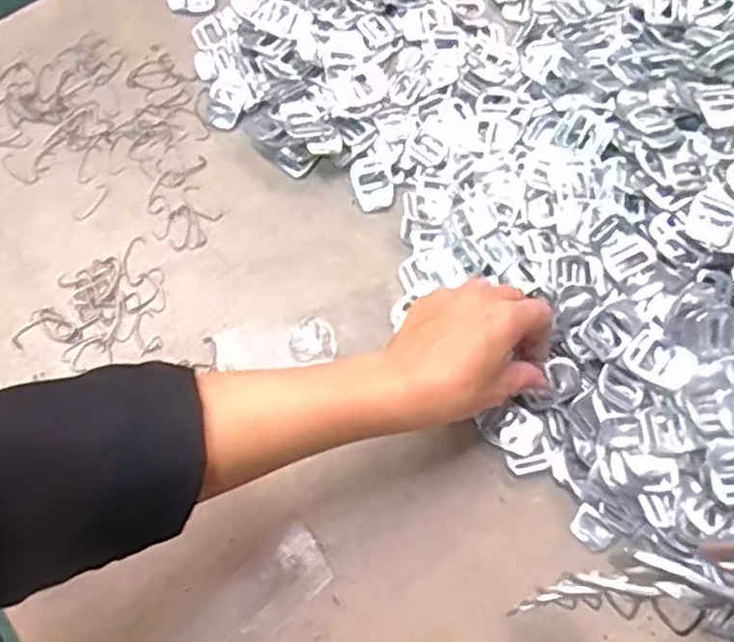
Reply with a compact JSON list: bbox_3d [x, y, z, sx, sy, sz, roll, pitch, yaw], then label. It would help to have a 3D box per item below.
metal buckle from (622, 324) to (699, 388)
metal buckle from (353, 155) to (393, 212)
[{"bbox_3d":[0.180,0.025,0.445,0.041,0.004,0.031,40,95,11],"label":"metal buckle"},{"bbox_3d":[0.004,-0.103,0.544,0.027,0.004,0.041,-14,89,4],"label":"metal buckle"}]

